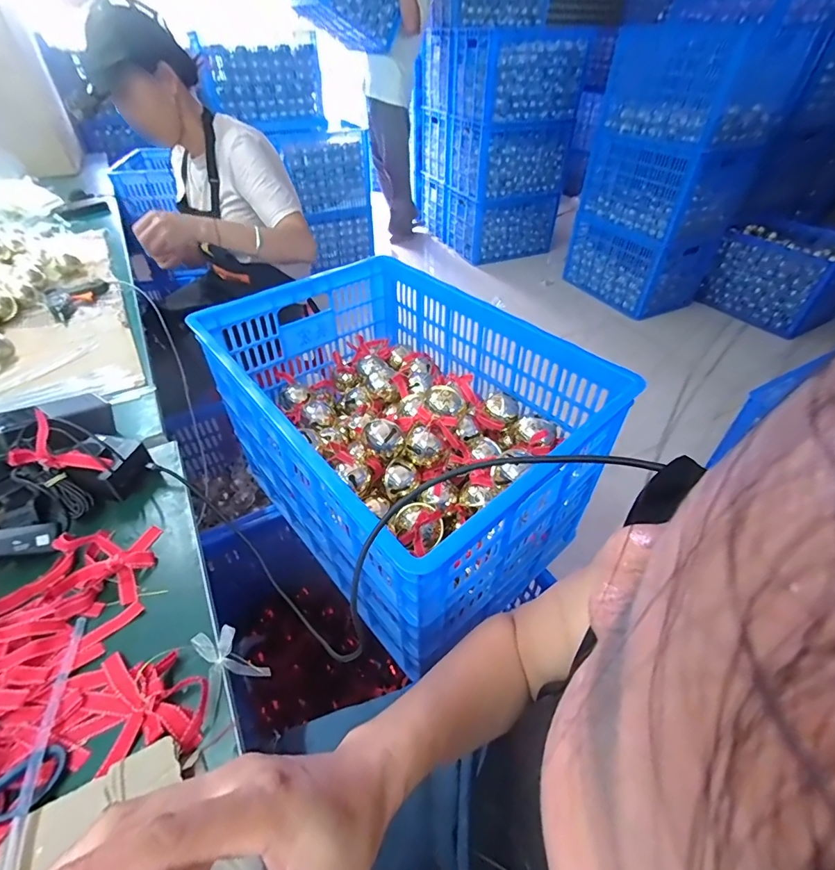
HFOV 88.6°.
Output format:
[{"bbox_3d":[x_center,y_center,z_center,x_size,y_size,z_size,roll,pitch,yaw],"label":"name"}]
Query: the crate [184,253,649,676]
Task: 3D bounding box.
[{"bbox_3d":[-0.039,-0.028,0.804,0.459,0.317,0.654,-30,51,-28],"label":"crate"}]

